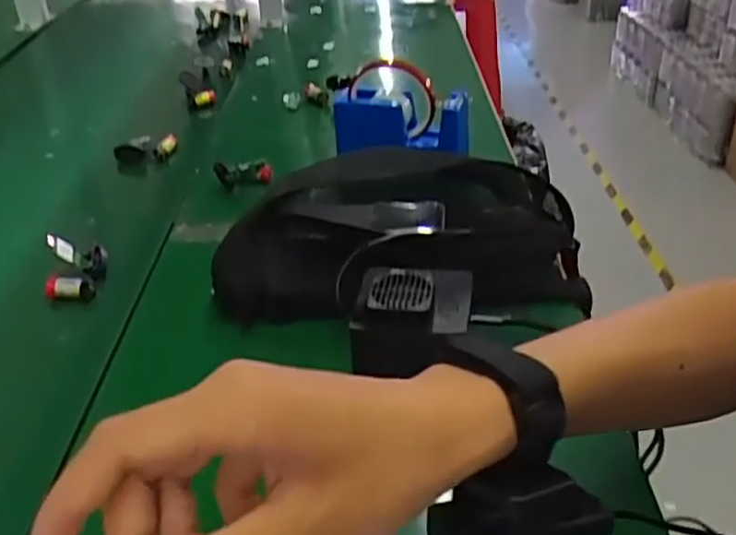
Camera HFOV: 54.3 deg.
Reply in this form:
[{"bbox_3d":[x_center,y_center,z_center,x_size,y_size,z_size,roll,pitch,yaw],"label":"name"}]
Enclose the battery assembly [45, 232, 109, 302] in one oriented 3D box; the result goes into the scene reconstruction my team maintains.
[{"bbox_3d":[-0.244,-0.004,0.596,0.041,0.047,0.055,-1,33,0],"label":"battery assembly"}]

